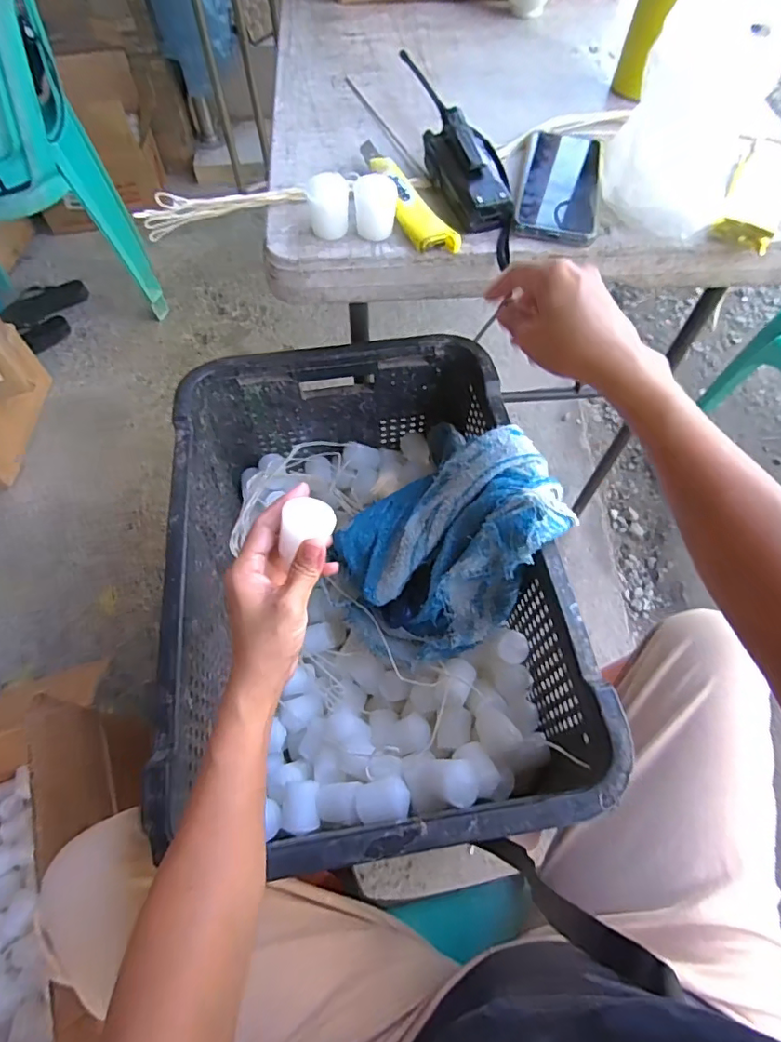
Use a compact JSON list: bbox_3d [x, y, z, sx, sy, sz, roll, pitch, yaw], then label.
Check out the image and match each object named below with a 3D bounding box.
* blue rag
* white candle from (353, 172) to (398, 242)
[{"bbox_3d":[0.059,0.023,0.564,0.227,0.172,0.200,-28,66,-14],"label":"blue rag"},{"bbox_3d":[-0.014,-0.291,0.477,0.038,0.042,0.033,0,62,0],"label":"white candle"}]

